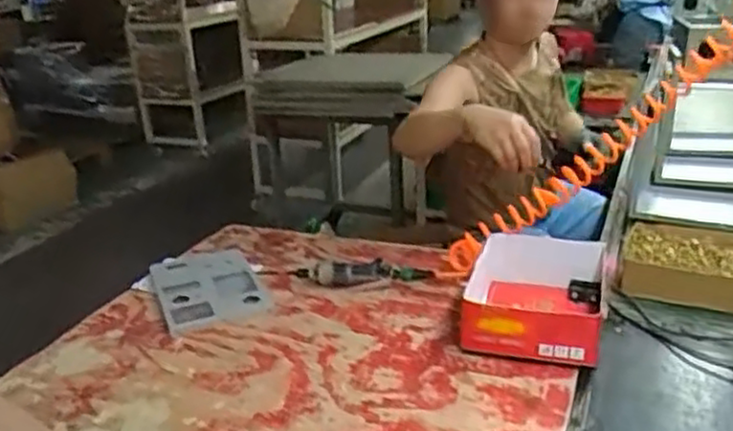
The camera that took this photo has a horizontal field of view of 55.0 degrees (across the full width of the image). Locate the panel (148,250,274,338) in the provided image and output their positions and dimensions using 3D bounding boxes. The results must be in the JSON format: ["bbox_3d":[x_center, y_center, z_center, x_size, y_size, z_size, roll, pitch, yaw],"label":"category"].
[{"bbox_3d":[-0.291,0.129,1.289,0.177,0.021,0.287,-13,22,-20],"label":"panel"}]

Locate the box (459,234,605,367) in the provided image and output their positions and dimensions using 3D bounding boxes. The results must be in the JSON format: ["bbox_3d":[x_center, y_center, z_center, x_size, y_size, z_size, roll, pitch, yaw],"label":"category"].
[{"bbox_3d":[0.264,0.132,1.109,0.203,0.089,0.280,5,23,16],"label":"box"}]

